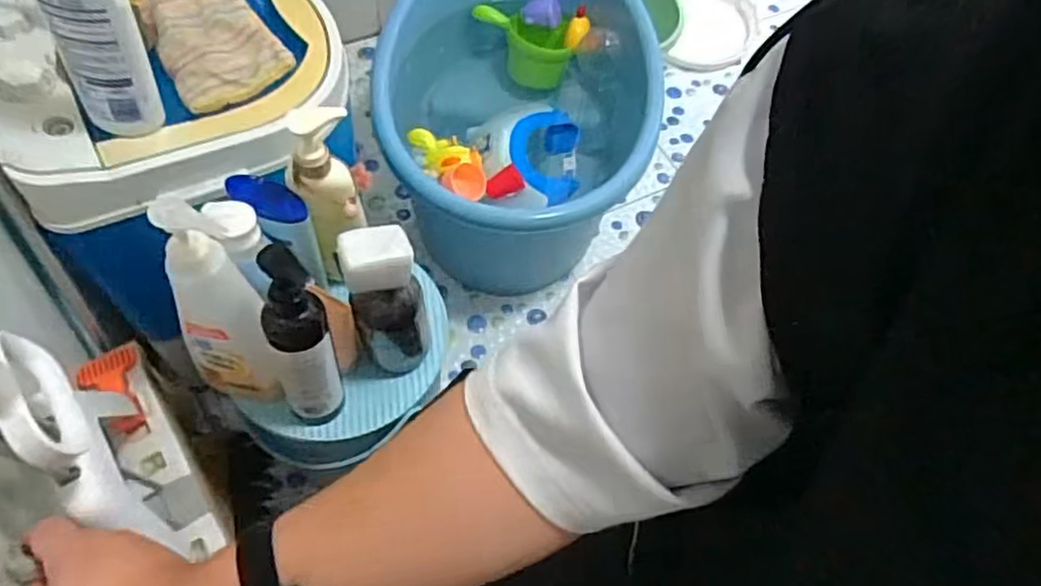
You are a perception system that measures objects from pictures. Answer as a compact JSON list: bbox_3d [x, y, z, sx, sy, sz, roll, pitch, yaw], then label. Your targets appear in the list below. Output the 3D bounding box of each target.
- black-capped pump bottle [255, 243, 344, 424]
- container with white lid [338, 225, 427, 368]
[{"bbox_3d":[-0.201,0.052,0.648,0.064,0.244,0.050,-22,63,-16],"label":"black-capped pump bottle"},{"bbox_3d":[-0.132,0.010,0.705,0.070,0.185,0.059,-13,61,-12],"label":"container with white lid"}]

